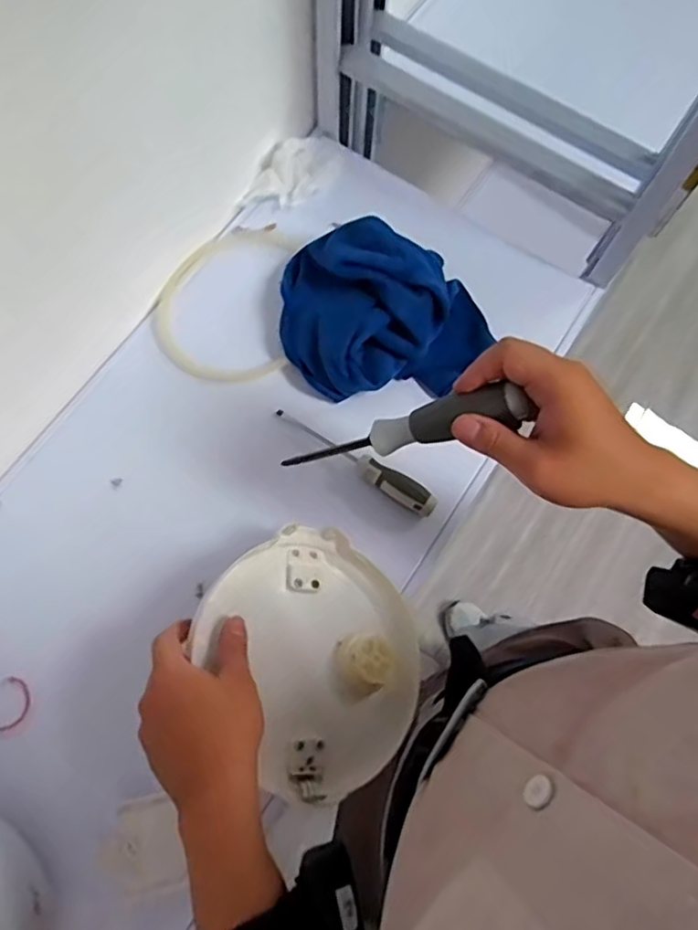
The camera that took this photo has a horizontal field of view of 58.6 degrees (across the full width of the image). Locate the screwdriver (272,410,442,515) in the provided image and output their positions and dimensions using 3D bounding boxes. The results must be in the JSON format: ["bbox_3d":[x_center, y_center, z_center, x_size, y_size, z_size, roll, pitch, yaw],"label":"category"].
[{"bbox_3d":[0.008,-0.009,0.627,0.184,0.019,0.027,36,75,9],"label":"screwdriver"}]

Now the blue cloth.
[{"bbox_3d":[0.043,-0.163,0.644,0.225,0.083,0.173,1,73,-2],"label":"blue cloth"}]

